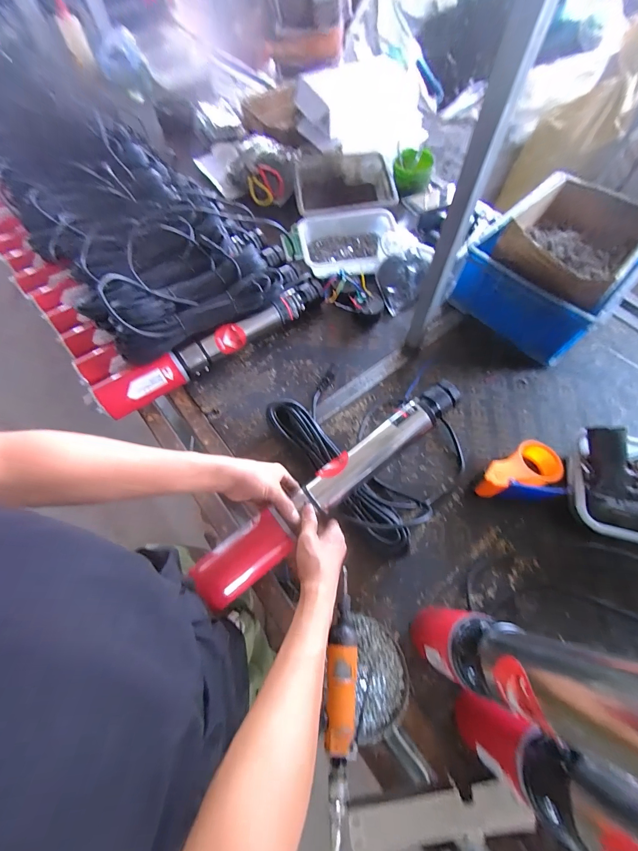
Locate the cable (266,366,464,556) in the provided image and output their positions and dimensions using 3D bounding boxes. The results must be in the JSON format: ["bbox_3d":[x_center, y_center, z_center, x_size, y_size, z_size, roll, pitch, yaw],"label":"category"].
[{"bbox_3d":[0.096,0.021,0.615,0.294,0.070,0.338,-41,72,-19],"label":"cable"}]

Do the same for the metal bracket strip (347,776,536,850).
[{"bbox_3d":[0.150,0.487,0.405,0.224,0.009,0.050,-6,61,-6],"label":"metal bracket strip"}]

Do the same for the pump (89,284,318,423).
[{"bbox_3d":[-0.207,-0.177,0.709,0.529,0.071,0.066,-33,70,-17],"label":"pump"}]

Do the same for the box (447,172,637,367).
[{"bbox_3d":[0.549,-0.369,0.750,0.396,0.184,0.278,-41,71,-18],"label":"box"}]

